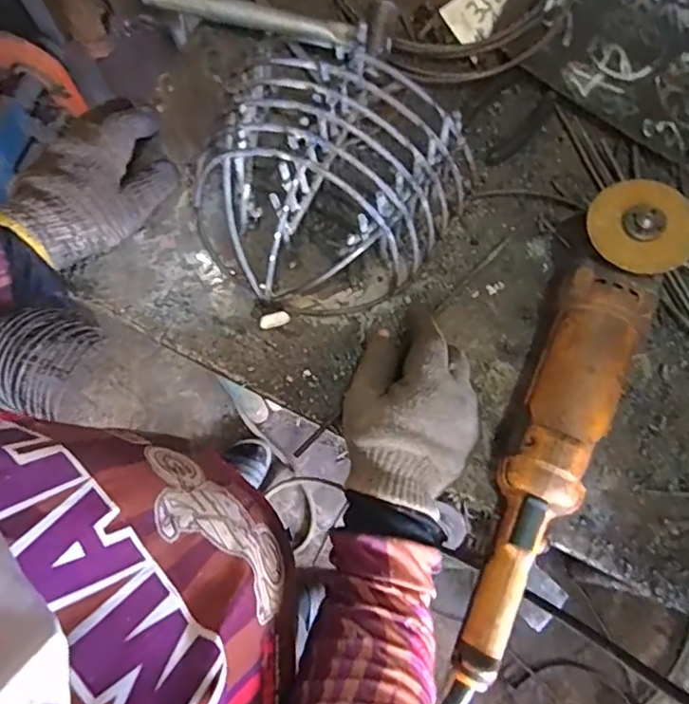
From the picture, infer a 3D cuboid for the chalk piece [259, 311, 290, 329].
[{"bbox_3d":[-0.060,-0.027,0.480,0.026,0.009,0.011,-22,75,-4],"label":"chalk piece"}]

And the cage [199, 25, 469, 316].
[{"bbox_3d":[-0.014,-0.138,0.457,0.193,0.105,0.190,0,75,2],"label":"cage"}]

